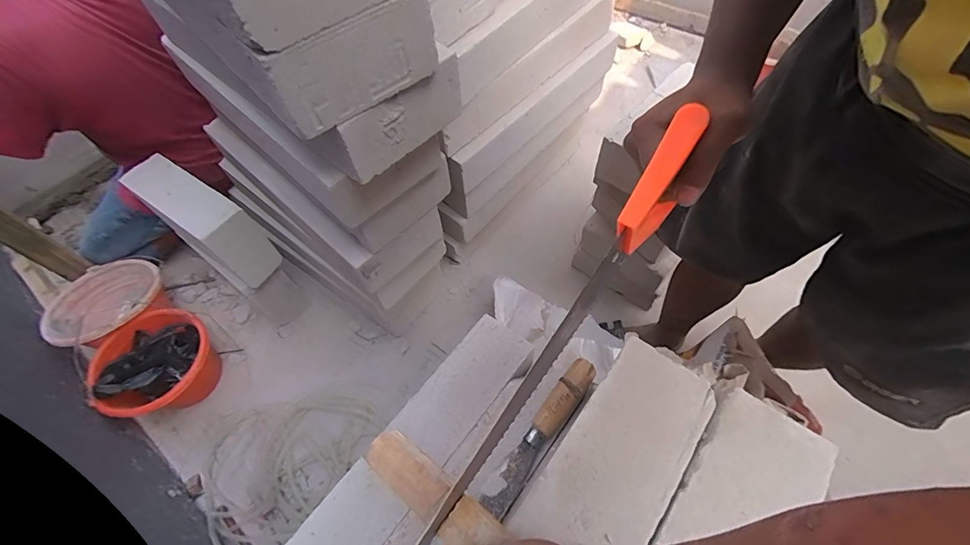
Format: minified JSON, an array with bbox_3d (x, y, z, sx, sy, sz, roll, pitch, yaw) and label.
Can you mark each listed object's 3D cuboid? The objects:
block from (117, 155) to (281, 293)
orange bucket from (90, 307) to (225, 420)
[{"bbox_3d":[-0.633,-0.115,0.942,0.273,0.224,0.113,32,66,20],"label":"block"},{"bbox_3d":[-0.746,0.226,0.976,0.193,0.182,0.244,9,60,9],"label":"orange bucket"}]

